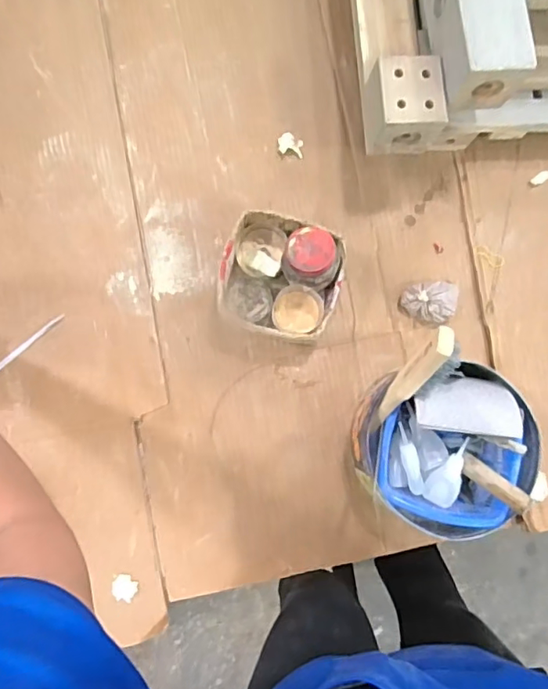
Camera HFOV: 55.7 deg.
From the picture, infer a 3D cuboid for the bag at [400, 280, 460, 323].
[{"bbox_3d":[0.196,-0.052,0.638,0.074,0.032,0.050,-12,85,-5],"label":"bag"}]

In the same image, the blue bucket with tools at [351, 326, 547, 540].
[{"bbox_3d":[0.189,0.104,0.549,0.179,0.178,0.171,0,84,-2],"label":"blue bucket with tools"}]

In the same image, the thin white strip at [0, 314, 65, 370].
[{"bbox_3d":[-0.295,-0.001,0.618,0.107,0.005,0.008,-43,88,-7],"label":"thin white strip"}]

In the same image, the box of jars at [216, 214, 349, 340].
[{"bbox_3d":[0.007,-0.073,0.597,0.136,0.098,0.132,21,83,-1],"label":"box of jars"}]

